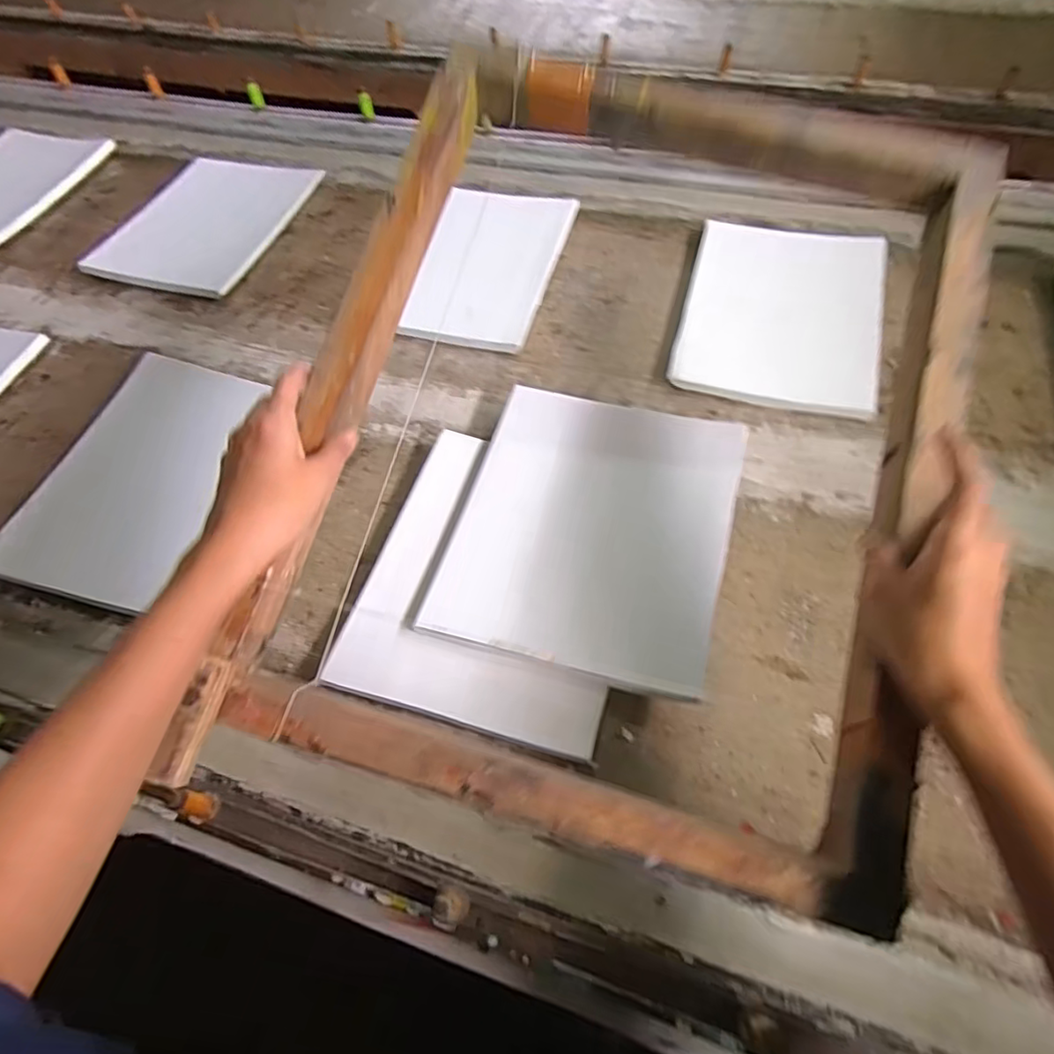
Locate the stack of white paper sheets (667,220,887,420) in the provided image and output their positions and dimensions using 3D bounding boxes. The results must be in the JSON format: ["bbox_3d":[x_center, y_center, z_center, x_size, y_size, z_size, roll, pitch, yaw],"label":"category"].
[{"bbox_3d":[0.282,-0.244,0.668,0.203,0.012,0.274,13,62,14],"label":"stack of white paper sheets"}]

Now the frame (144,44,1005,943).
[{"bbox_3d":[0.068,-0.073,0.378,0.393,0.035,0.517,14,76,5],"label":"frame"}]

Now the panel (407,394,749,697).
[{"bbox_3d":[0.056,-0.002,0.523,0.228,0.018,0.248,13,70,11],"label":"panel"}]

